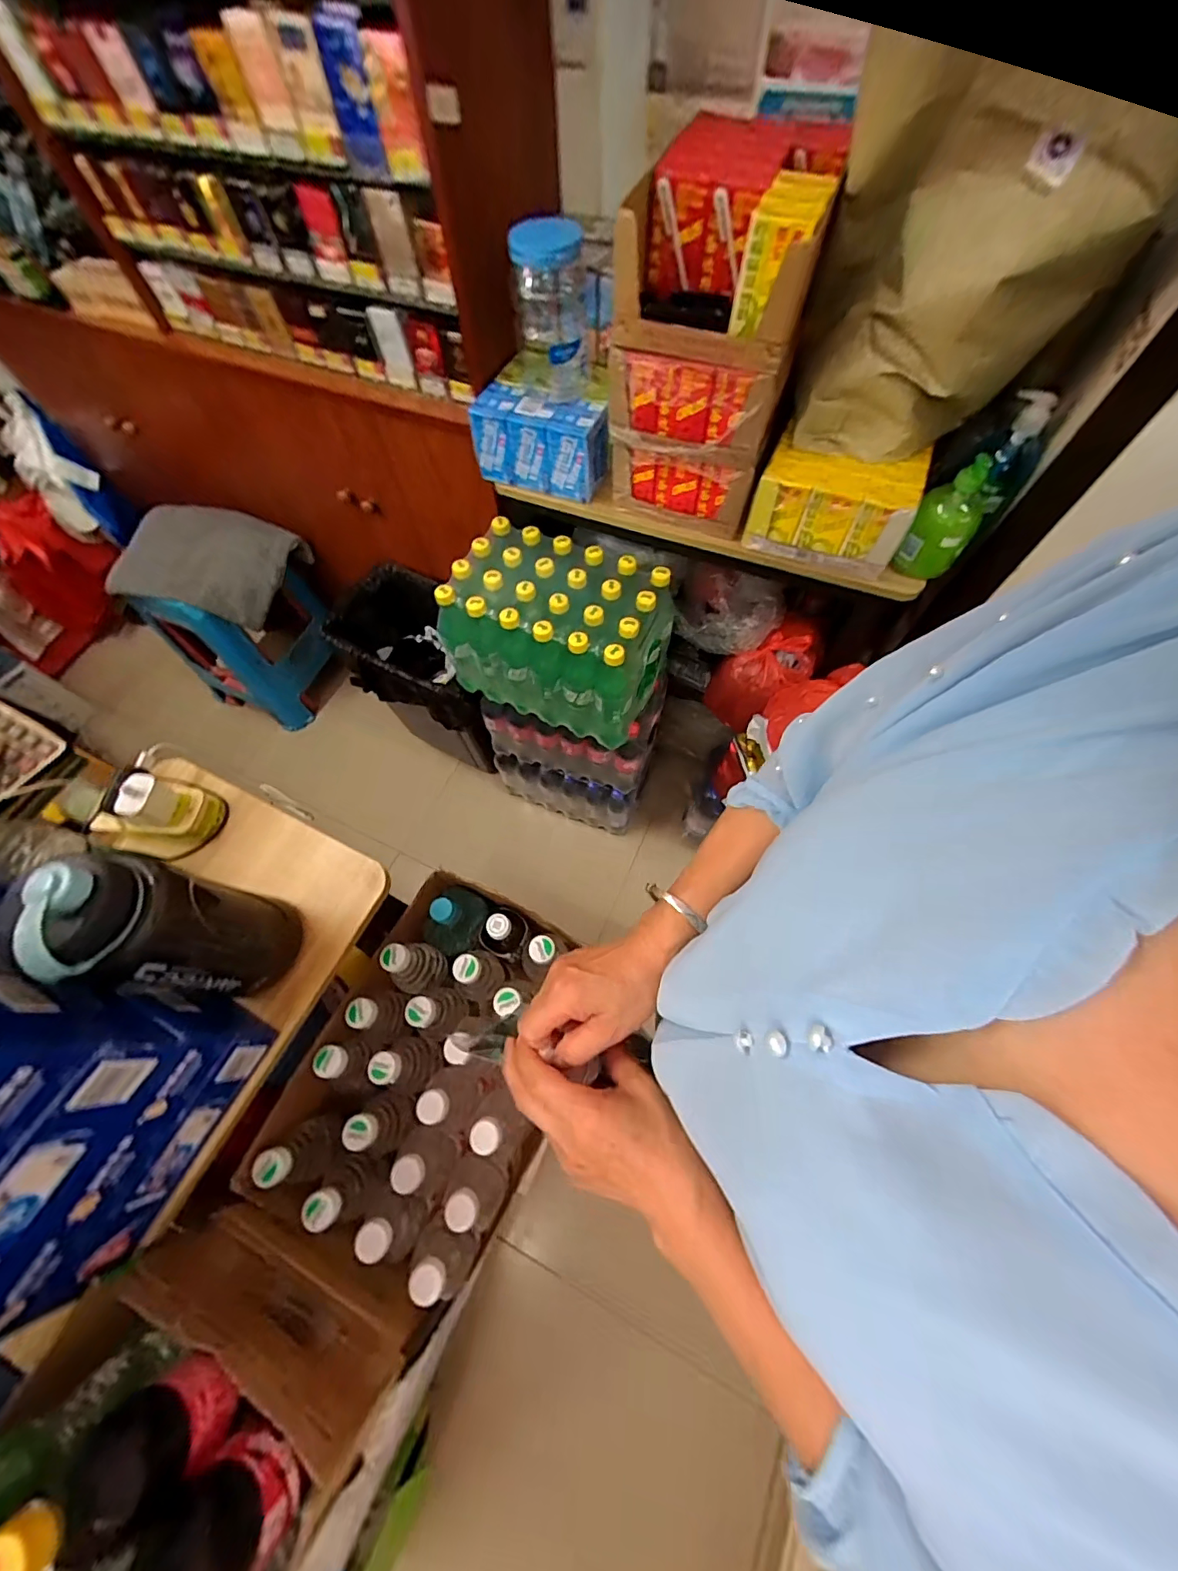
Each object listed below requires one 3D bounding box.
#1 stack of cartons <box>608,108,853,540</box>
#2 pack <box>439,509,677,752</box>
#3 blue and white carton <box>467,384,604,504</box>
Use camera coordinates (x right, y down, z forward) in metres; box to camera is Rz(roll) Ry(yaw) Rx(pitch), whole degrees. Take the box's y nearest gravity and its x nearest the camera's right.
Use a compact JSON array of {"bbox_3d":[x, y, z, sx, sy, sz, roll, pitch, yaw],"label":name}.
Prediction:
[{"bbox_3d":[0.150,-0.549,0.647,0.204,0.337,0.207,17,66,10],"label":"stack of cartons"},{"bbox_3d":[-0.053,-0.275,0.912,0.349,0.238,0.234,25,68,13],"label":"pack"},{"bbox_3d":[-0.076,-0.543,0.787,0.210,0.108,0.086,24,67,13],"label":"blue and white carton"}]

